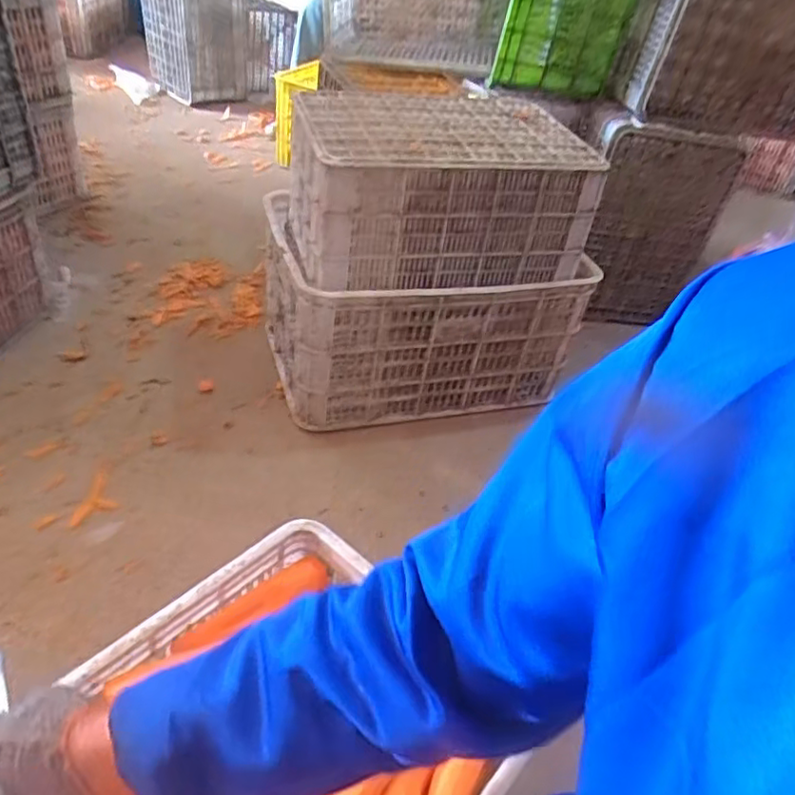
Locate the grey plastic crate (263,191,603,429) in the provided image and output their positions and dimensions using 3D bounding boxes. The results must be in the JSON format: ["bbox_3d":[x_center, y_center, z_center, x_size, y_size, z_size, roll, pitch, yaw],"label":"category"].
[{"bbox_3d":[0.024,-0.203,1.368,0.564,0.333,0.437,-8,43,-20],"label":"grey plastic crate"}]

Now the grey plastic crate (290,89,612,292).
[{"bbox_3d":[0.062,-0.397,1.191,0.479,0.243,0.369,-3,42,-15],"label":"grey plastic crate"}]

